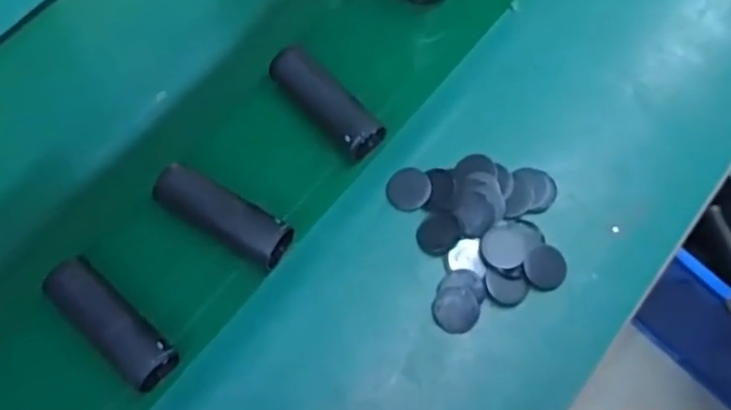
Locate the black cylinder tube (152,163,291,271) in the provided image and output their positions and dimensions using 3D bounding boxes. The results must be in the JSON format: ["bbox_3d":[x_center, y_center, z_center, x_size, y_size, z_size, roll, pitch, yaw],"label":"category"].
[{"bbox_3d":[-0.165,0.006,0.719,0.166,0.057,0.051,31,72,11],"label":"black cylinder tube"}]

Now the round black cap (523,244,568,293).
[{"bbox_3d":[0.204,0.071,0.719,0.049,0.007,0.049,0,69,0],"label":"round black cap"}]

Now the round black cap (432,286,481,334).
[{"bbox_3d":[0.101,0.116,0.704,0.050,0.009,0.049,0,69,0],"label":"round black cap"}]

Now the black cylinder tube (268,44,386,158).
[{"bbox_3d":[-0.049,-0.132,0.768,0.048,0.042,0.163,-41,75,-14],"label":"black cylinder tube"}]

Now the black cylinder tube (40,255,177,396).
[{"bbox_3d":[-0.274,0.125,0.679,0.169,0.044,0.057,40,74,14],"label":"black cylinder tube"}]

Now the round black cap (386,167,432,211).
[{"bbox_3d":[0.051,-0.019,0.751,0.052,0.004,0.050,-3,76,13],"label":"round black cap"}]

